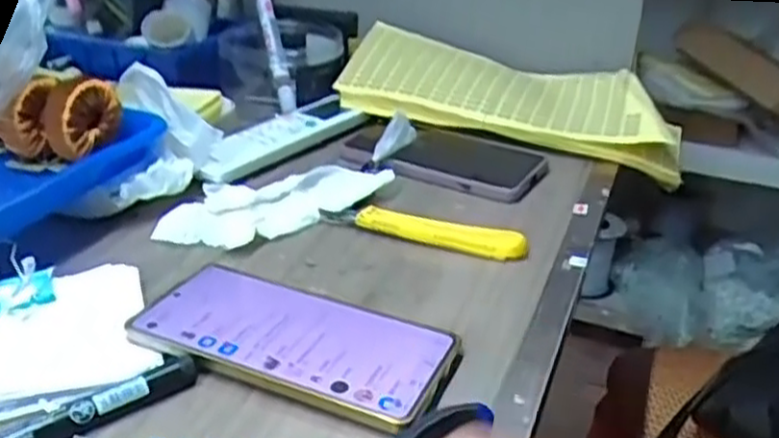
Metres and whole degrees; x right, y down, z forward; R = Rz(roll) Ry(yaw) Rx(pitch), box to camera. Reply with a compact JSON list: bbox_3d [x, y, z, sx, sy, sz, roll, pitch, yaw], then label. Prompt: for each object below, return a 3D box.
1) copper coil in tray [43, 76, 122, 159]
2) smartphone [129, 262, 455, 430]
[{"bbox_3d":[-0.209,-0.072,0.515,0.029,0.049,0.047,10,25,10],"label":"copper coil in tray"},{"bbox_3d":[-0.050,0.061,0.399,0.165,0.011,0.082,11,29,17],"label":"smartphone"}]

